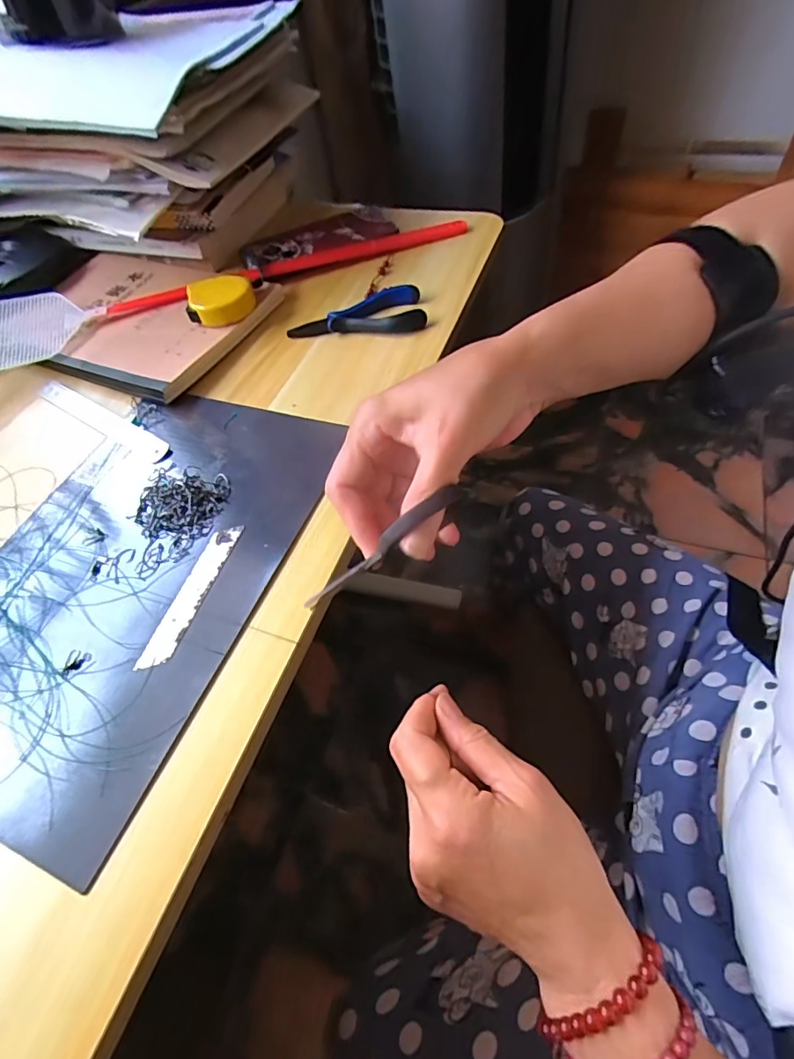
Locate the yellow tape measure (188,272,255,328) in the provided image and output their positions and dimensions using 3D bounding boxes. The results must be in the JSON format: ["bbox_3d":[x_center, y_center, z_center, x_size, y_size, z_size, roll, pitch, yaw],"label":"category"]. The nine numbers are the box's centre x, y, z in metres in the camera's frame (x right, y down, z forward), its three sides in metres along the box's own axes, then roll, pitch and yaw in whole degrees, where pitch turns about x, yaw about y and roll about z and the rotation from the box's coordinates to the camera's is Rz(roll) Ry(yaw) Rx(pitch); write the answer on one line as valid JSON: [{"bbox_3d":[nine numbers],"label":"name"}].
[{"bbox_3d":[-0.160,-0.208,0.447,0.058,0.023,0.047,-15,54,1],"label":"yellow tape measure"}]

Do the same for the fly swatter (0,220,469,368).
[{"bbox_3d":[-0.177,-0.253,0.488,0.505,0.010,0.090,-22,54,-5],"label":"fly swatter"}]

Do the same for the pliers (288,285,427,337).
[{"bbox_3d":[-0.034,-0.195,0.439,0.117,0.015,0.054,-3,55,9],"label":"pliers"}]

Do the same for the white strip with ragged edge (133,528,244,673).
[{"bbox_3d":[-0.126,0.038,0.301,0.018,0.004,0.099,9,58,17],"label":"white strip with ragged edge"}]

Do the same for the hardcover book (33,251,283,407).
[{"bbox_3d":[-0.252,-0.212,0.478,0.244,0.021,0.183,17,61,21],"label":"hardcover book"}]

